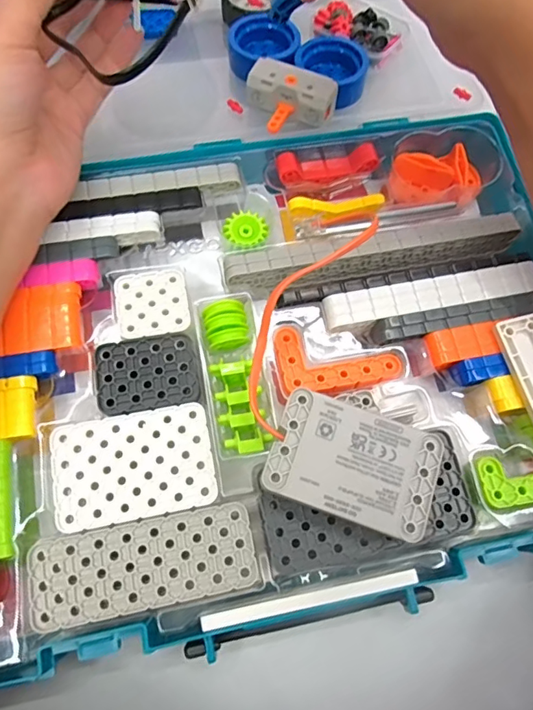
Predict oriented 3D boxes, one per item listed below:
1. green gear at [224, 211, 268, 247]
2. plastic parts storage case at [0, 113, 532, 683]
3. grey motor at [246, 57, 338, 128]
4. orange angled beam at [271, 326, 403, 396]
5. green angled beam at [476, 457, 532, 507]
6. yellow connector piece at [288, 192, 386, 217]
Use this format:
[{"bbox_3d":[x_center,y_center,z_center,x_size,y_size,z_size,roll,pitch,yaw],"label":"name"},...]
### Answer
[{"bbox_3d":[-0.012,-0.075,0.299,0.024,0.004,0.021,-22,83,-9],"label":"green gear"},{"bbox_3d":[0.001,0.003,0.282,0.341,0.063,0.269,-11,72,-6],"label":"plastic parts storage case"},{"bbox_3d":[0.016,-0.166,0.319,0.053,0.021,0.023,21,71,5],"label":"grey motor"},{"bbox_3d":[0.038,0.002,0.270,0.067,0.006,0.036,-3,71,-4],"label":"orange angled beam"},{"bbox_3d":[0.125,0.062,0.250,0.036,0.004,0.024,-7,71,-5],"label":"green angled beam"},{"bbox_3d":[0.042,-0.090,0.303,0.057,0.012,0.009,-4,71,-4],"label":"yellow connector piece"}]

